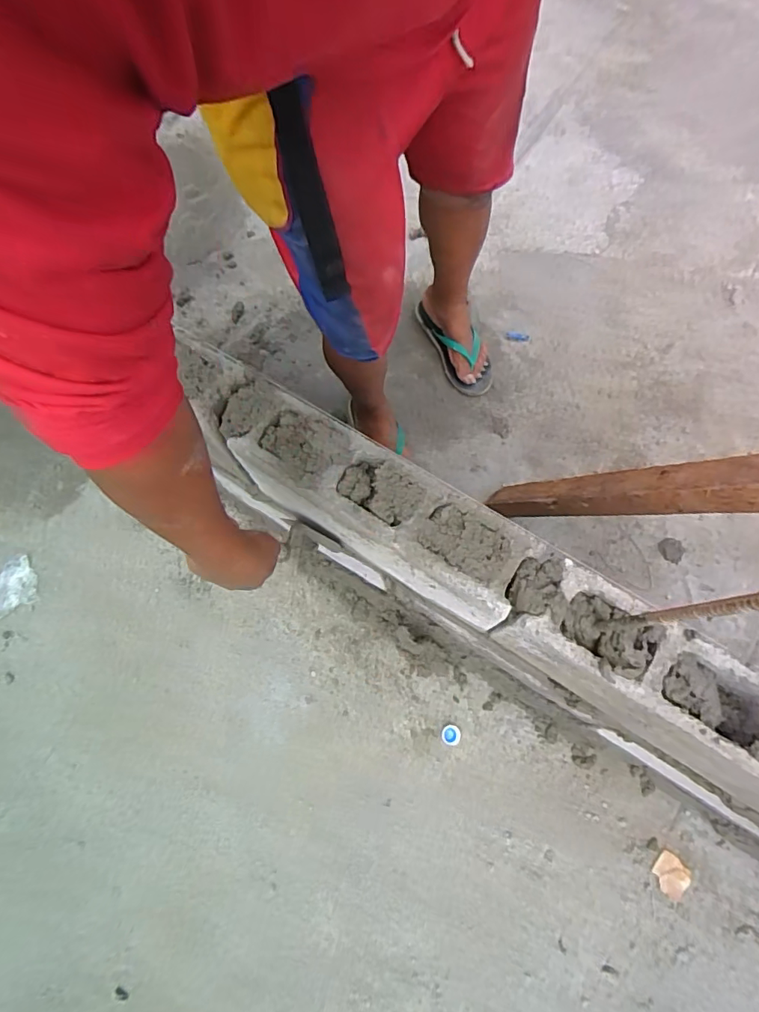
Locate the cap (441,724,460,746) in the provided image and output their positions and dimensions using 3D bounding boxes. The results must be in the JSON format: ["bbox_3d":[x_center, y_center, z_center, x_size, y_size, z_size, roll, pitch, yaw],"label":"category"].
[{"bbox_3d":[0.128,0.412,0.894,0.032,0.019,0.034,-1,70,2],"label":"cap"}]

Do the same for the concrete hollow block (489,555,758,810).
[{"bbox_3d":[0.322,0.200,0.561,0.403,0.160,0.110,32,76,12],"label":"concrete hollow block"}]

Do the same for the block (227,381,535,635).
[{"bbox_3d":[-0.006,-0.001,0.647,0.442,0.170,0.105,31,75,12],"label":"block"}]

